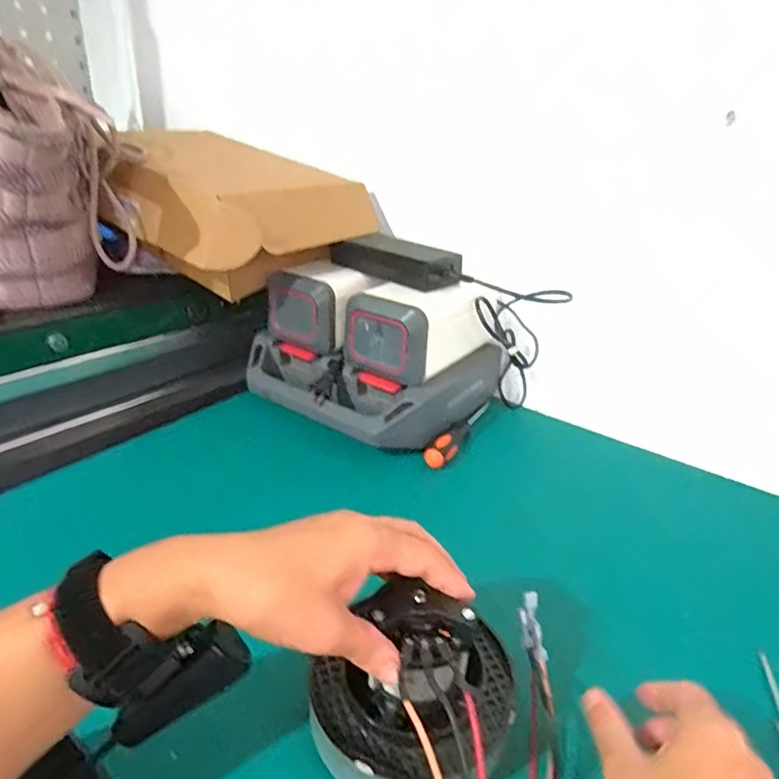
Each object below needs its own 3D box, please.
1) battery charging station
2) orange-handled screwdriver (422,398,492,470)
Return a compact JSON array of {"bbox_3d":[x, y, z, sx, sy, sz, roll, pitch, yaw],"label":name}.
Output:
[{"bbox_3d":[-0.018,-0.079,0.706,0.272,0.178,0.249,21,31,32],"label":"battery charging station"},{"bbox_3d":[0.091,0.050,0.675,0.023,0.027,0.180,17,29,26],"label":"orange-handled screwdriver"}]

